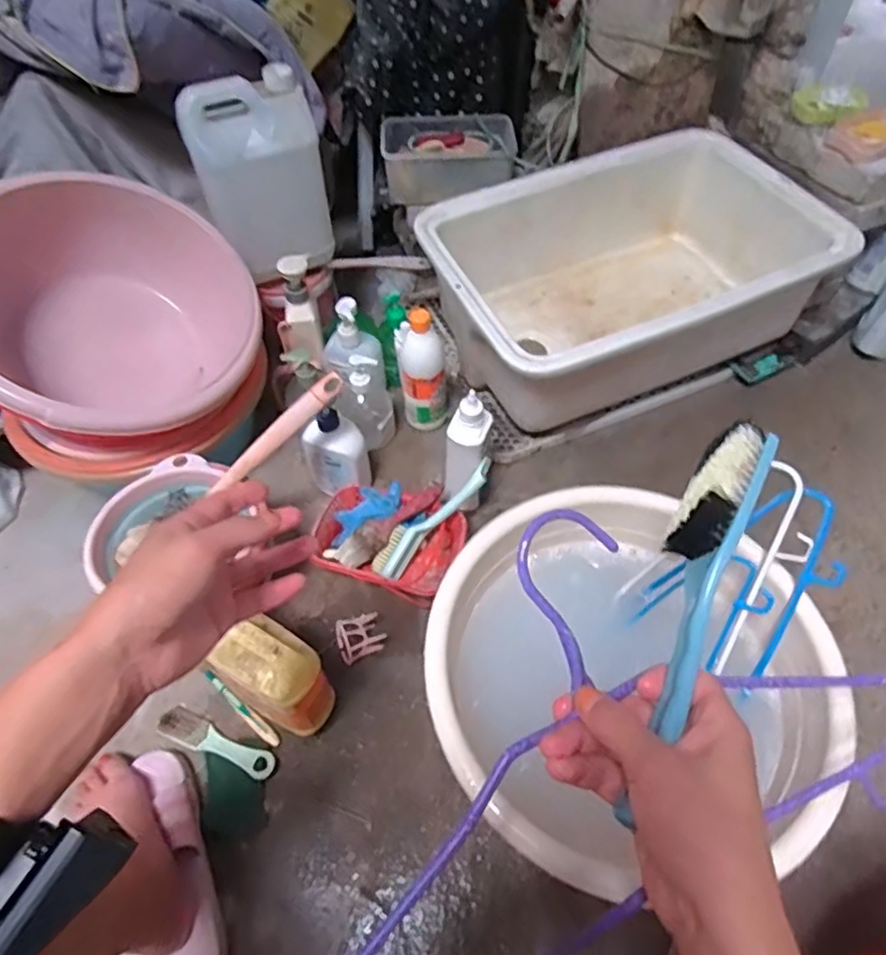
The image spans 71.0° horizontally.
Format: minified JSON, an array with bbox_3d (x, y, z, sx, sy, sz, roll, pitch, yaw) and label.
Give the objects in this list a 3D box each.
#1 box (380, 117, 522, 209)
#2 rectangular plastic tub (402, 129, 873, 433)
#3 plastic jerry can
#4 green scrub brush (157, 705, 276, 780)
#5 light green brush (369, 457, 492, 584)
[{"bbox_3d":[0.010,-0.567,1.116,0.234,0.083,0.158,-3,55,0],"label":"box"},{"bbox_3d":[0.295,-0.319,0.999,0.605,0.188,0.388,-19,57,-11],"label":"rectangular plastic tub"},{"bbox_3d":[-0.260,-0.426,0.904,0.173,0.238,0.104,-15,56,-8],"label":"plastic jerry can"},{"bbox_3d":[-0.271,0.315,0.736,0.152,0.015,0.036,20,58,16],"label":"green scrub brush"},{"bbox_3d":[-0.012,0.056,0.846,0.211,0.023,0.051,-44,61,4],"label":"light green brush"}]

